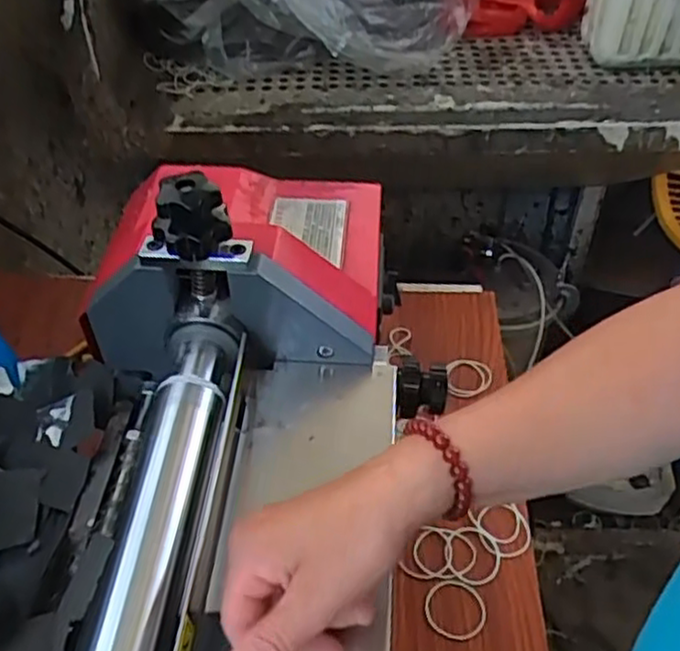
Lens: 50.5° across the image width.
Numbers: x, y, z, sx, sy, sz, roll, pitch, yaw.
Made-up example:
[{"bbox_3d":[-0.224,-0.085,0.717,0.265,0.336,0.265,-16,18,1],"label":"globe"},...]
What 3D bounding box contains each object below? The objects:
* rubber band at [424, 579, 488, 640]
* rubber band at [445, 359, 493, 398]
[{"bbox_3d":[0.093,0.229,0.584,0.049,0.004,0.047,2,52,-2],"label":"rubber band"},{"bbox_3d":[0.135,0.056,0.750,0.047,0.008,0.053,-4,38,9],"label":"rubber band"}]

